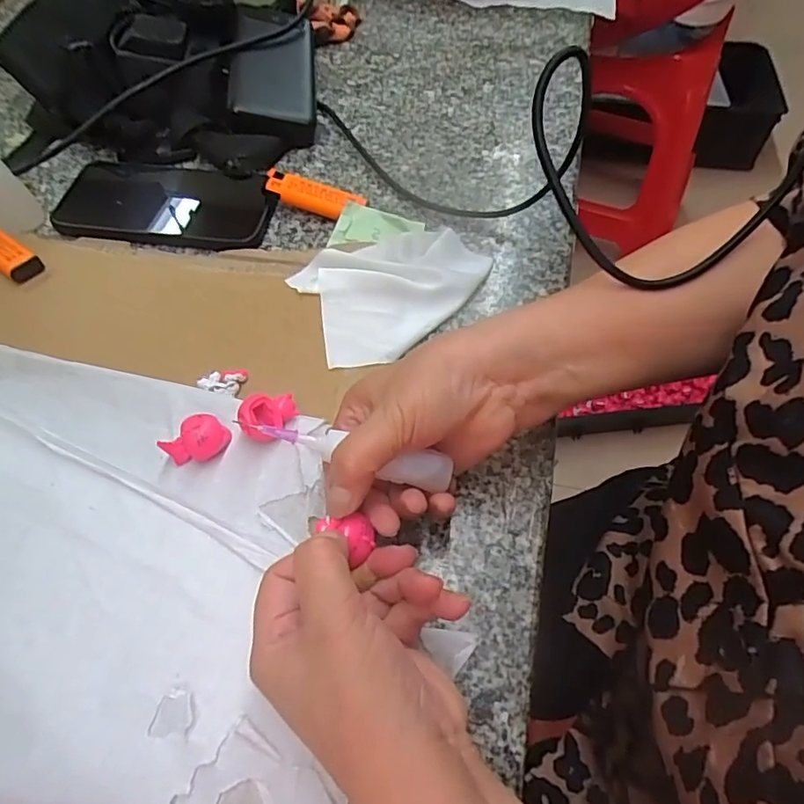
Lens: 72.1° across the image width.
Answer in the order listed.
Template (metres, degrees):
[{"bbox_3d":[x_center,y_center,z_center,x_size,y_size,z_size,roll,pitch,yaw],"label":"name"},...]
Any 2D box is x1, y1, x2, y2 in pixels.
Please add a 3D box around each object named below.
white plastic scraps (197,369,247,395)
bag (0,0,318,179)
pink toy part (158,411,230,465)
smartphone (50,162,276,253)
[{"bbox_3d":[-0.110,-0.011,0.337,0.027,0.008,0.017,-1,56,0],"label":"white plastic scraps"},{"bbox_3d":[-0.205,-0.329,0.517,0.271,0.075,0.261,5,56,5],"label":"bag"},{"bbox_3d":[-0.113,0.021,0.304,0.032,0.020,0.023,-36,63,-21],"label":"pink toy part"},{"bbox_3d":[-0.191,-0.162,0.443,0.177,0.011,0.089,7,56,6],"label":"smartphone"}]

